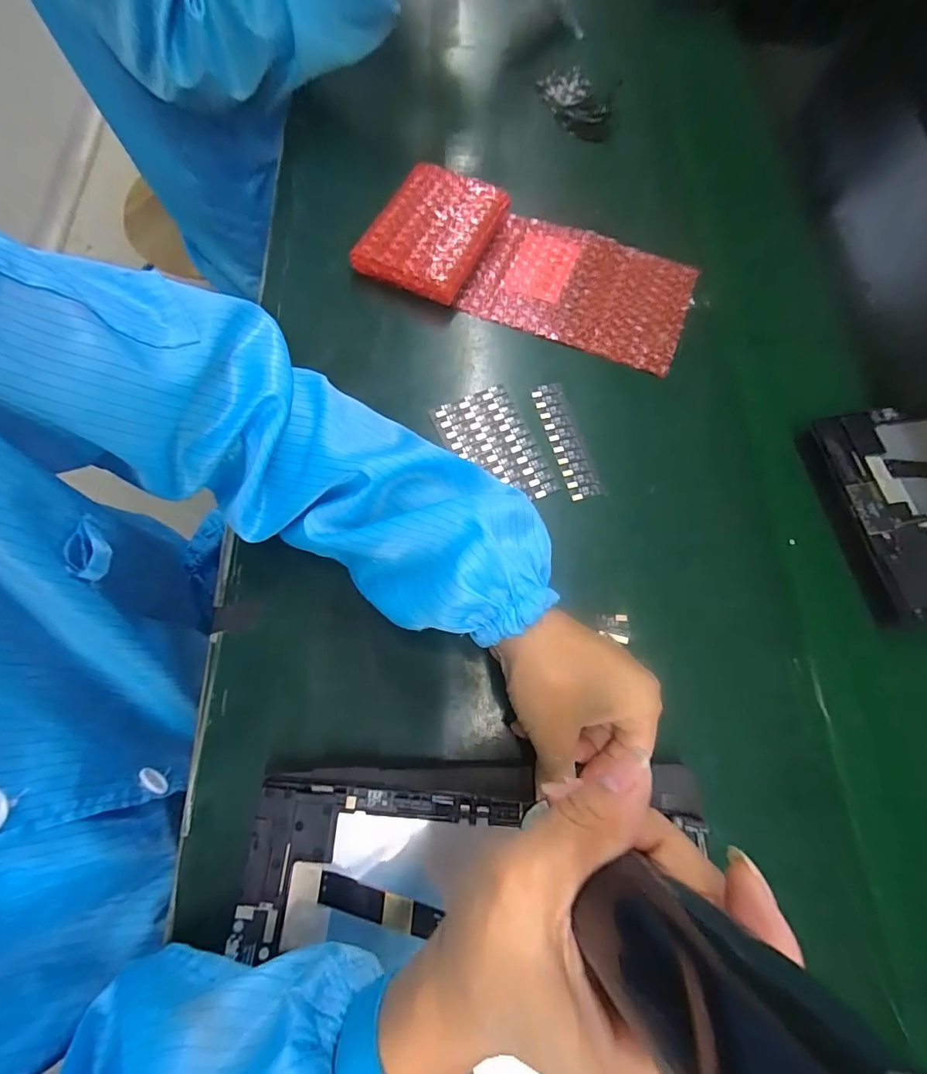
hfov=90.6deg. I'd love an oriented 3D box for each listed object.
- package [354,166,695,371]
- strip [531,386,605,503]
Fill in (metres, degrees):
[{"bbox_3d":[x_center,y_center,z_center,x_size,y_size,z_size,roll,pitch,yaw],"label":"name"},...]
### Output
[{"bbox_3d":[0.058,-0.236,0.393,0.272,0.030,0.125,20,72,4],"label":"package"},{"bbox_3d":[0.078,-0.074,0.348,0.024,0.004,0.098,-14,73,-8],"label":"strip"}]

